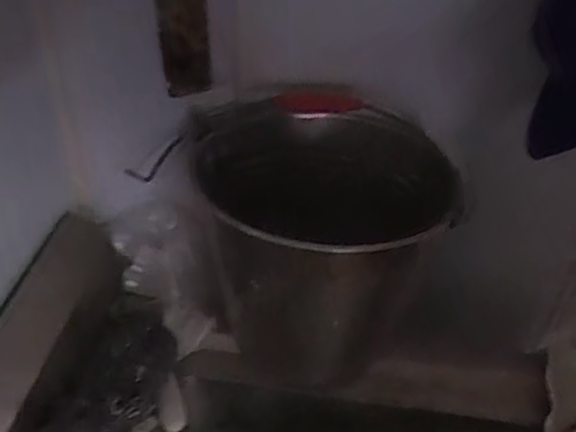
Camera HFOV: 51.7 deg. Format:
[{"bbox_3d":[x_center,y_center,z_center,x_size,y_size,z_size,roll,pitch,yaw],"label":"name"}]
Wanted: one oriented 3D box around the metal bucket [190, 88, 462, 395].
[{"bbox_3d":[0.024,0.023,0.561,0.190,0.205,0.237,-11,41,-13],"label":"metal bucket"}]

